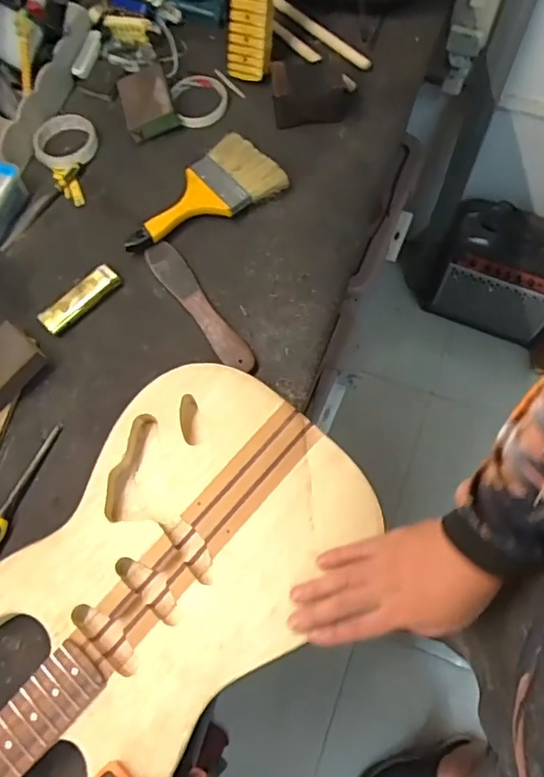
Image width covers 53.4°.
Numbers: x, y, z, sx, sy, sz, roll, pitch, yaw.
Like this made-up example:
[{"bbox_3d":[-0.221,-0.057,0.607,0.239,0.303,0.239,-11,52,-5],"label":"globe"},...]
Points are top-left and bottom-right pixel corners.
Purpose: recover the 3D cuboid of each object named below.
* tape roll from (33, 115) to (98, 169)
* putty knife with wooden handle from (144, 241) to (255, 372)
[{"bbox_3d":[-0.292,-0.354,0.766,0.083,0.017,0.089,-1,69,3],"label":"tape roll"},{"bbox_3d":[-0.092,-0.104,0.679,0.040,0.008,0.211,-34,71,-9],"label":"putty knife with wooden handle"}]

